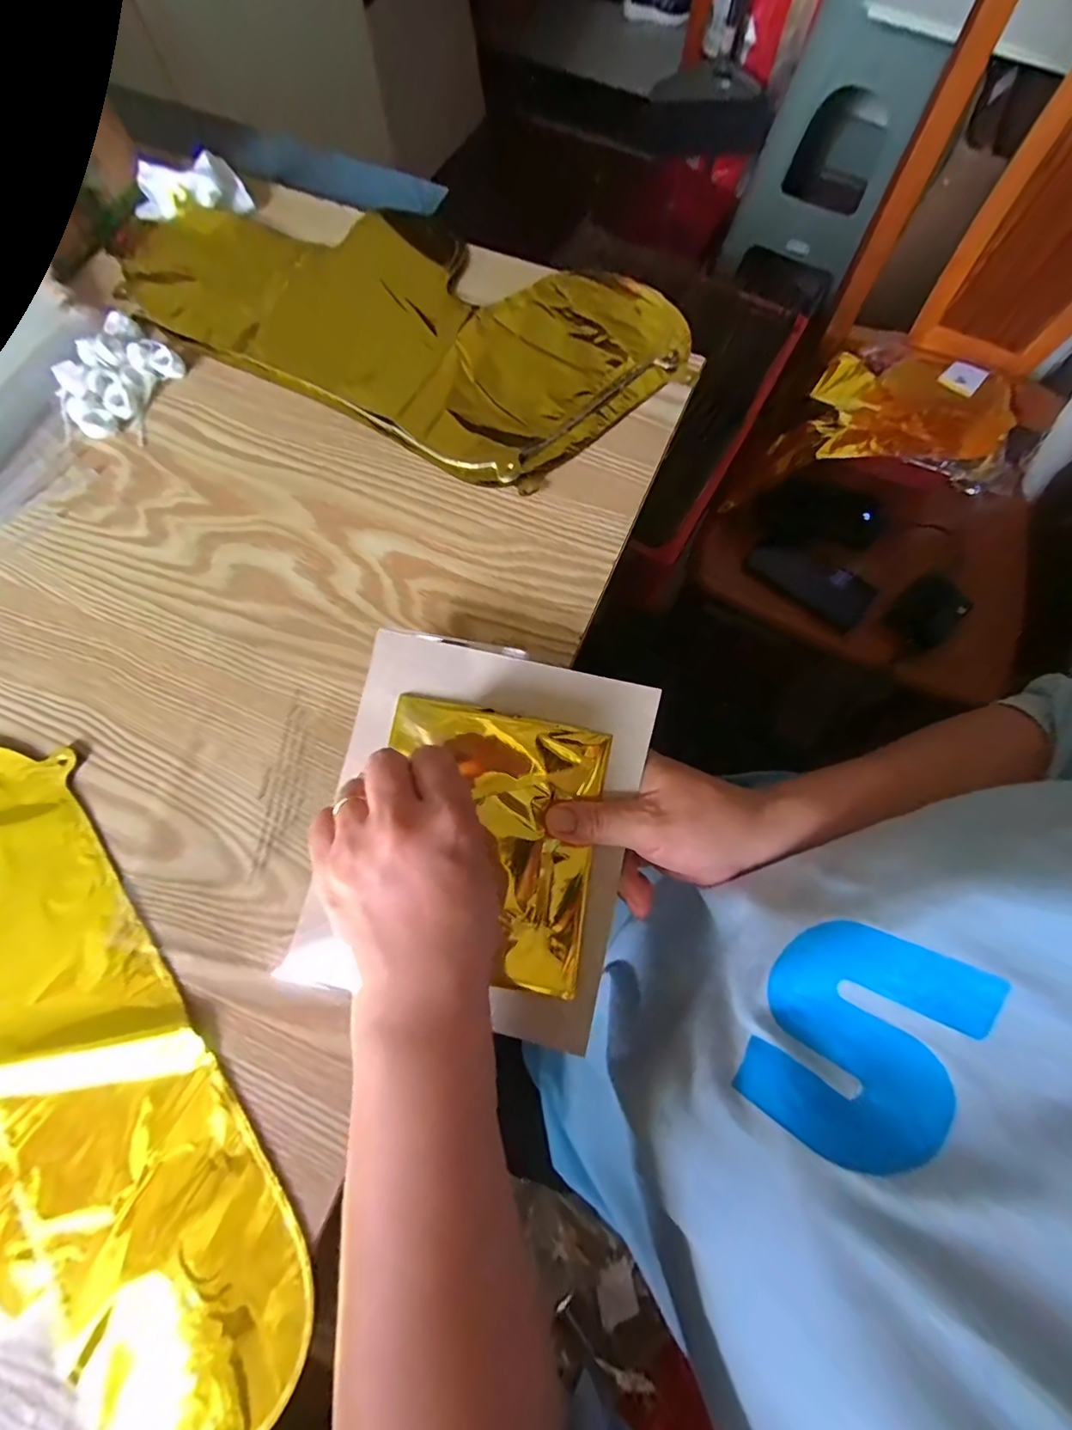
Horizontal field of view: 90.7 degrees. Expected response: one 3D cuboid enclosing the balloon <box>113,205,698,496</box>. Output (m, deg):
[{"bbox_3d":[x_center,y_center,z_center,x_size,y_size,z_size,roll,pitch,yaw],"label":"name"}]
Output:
[{"bbox_3d":[-0.105,-0.316,0.407,0.412,0.012,0.208,29,76,9],"label":"balloon"}]

